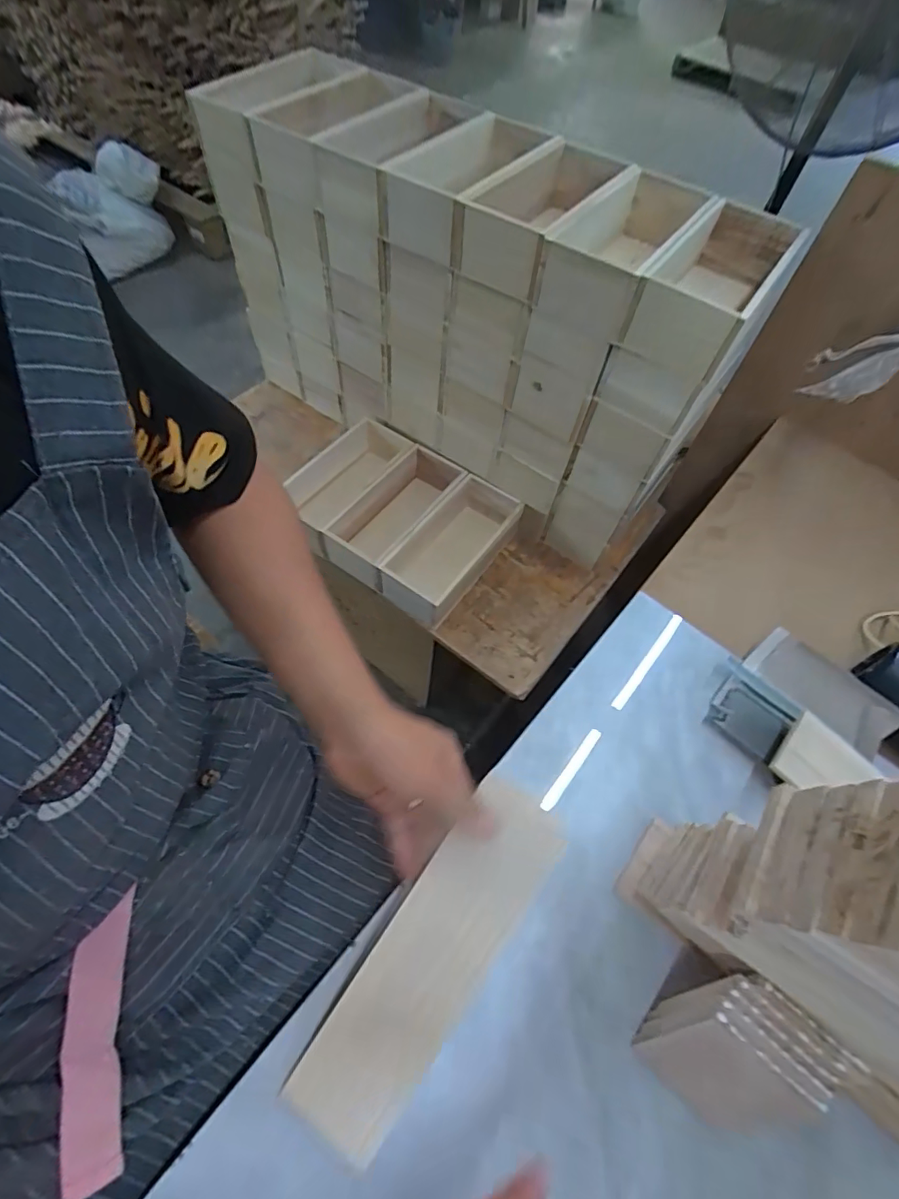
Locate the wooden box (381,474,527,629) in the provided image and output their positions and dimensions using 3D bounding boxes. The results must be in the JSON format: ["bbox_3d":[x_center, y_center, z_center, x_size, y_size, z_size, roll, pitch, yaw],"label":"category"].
[{"bbox_3d":[0.004,-0.086,0.852,0.124,0.094,0.245,36,63,16],"label":"wooden box"}]

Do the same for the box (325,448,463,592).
[{"bbox_3d":[-0.089,-0.148,0.879,0.120,0.094,0.246,36,63,16],"label":"box"}]

